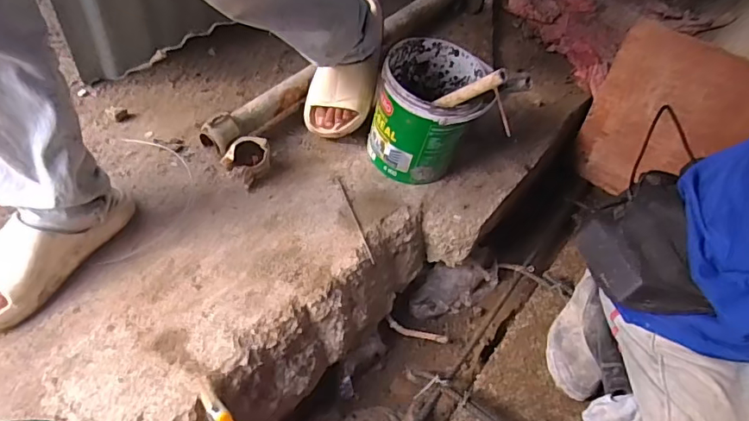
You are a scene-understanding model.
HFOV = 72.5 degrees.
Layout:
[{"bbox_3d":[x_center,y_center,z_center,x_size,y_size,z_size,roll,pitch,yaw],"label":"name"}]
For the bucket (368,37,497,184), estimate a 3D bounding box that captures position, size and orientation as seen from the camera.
[{"bbox_3d":[0.097,-0.168,0.919,0.175,0.208,0.161,4,51,-4],"label":"bucket"}]

